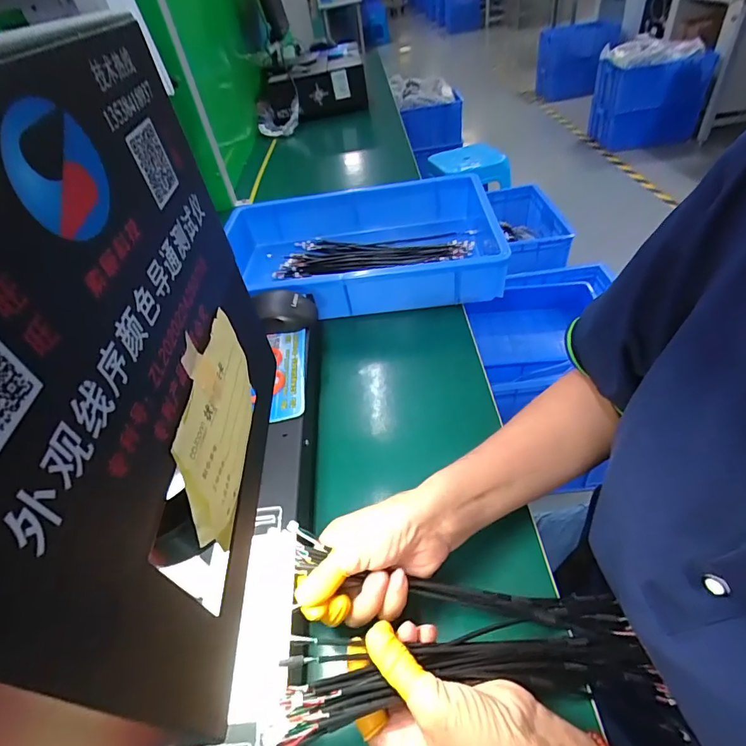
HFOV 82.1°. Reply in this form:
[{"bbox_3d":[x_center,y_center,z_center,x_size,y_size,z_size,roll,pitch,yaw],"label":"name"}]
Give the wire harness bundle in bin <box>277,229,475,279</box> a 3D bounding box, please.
[{"bbox_3d":[0.004,-0.193,0.684,0.307,0.022,0.155,-4,44,7],"label":"wire harness bundle in bin"}]

